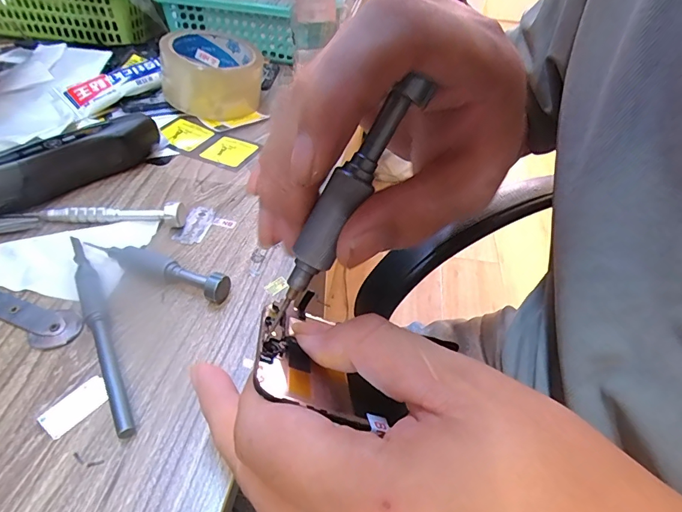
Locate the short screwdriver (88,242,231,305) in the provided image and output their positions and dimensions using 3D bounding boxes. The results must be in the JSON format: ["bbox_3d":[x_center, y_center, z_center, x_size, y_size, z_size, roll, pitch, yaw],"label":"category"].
[{"bbox_3d":[-0.119,0.005,0.274,0.102,0.018,0.020,17,46,12],"label":"short screwdriver"}]

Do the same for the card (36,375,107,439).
[{"bbox_3d":[-0.133,0.074,0.212,0.016,0.004,0.031,30,50,24],"label":"card"}]

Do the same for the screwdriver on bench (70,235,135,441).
[{"bbox_3d":[-0.140,0.037,0.244,0.013,0.010,0.146,-21,50,-24],"label":"screwdriver on bench"}]

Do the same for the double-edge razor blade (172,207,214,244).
[{"bbox_3d":[-0.108,-0.025,0.316,0.021,0.004,0.041,11,45,6],"label":"double-edge razor blade"}]

